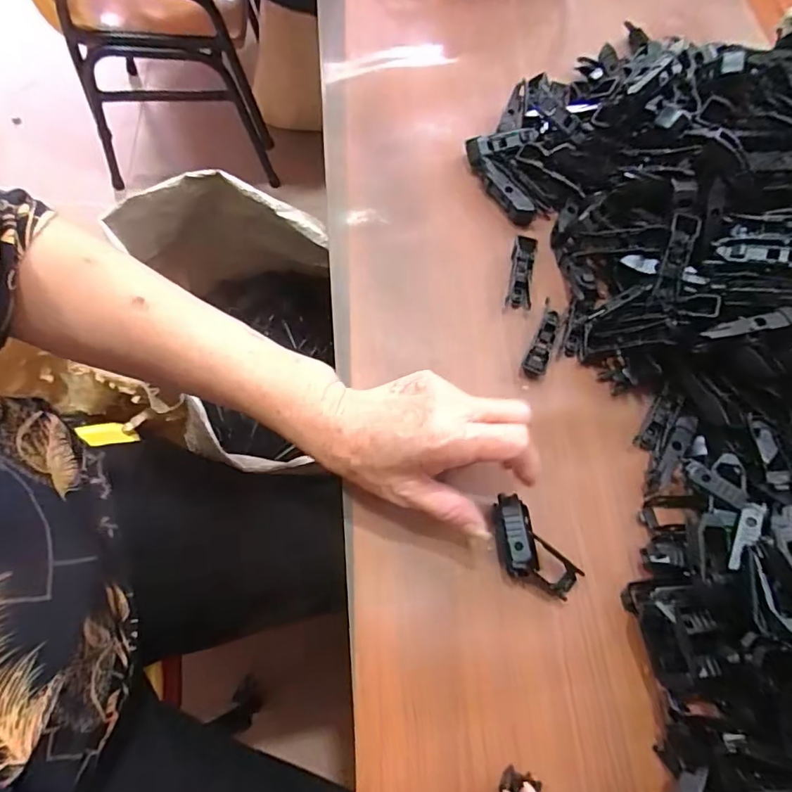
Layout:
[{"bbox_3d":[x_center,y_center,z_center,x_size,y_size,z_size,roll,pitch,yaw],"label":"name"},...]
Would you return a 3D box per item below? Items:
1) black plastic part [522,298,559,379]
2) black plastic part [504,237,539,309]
[{"bbox_3d":[0.114,-0.043,0.390,0.017,0.006,0.065,22,68,6],"label":"black plastic part"},{"bbox_3d":[0.102,-0.100,0.410,0.019,0.009,0.066,10,67,1],"label":"black plastic part"}]

